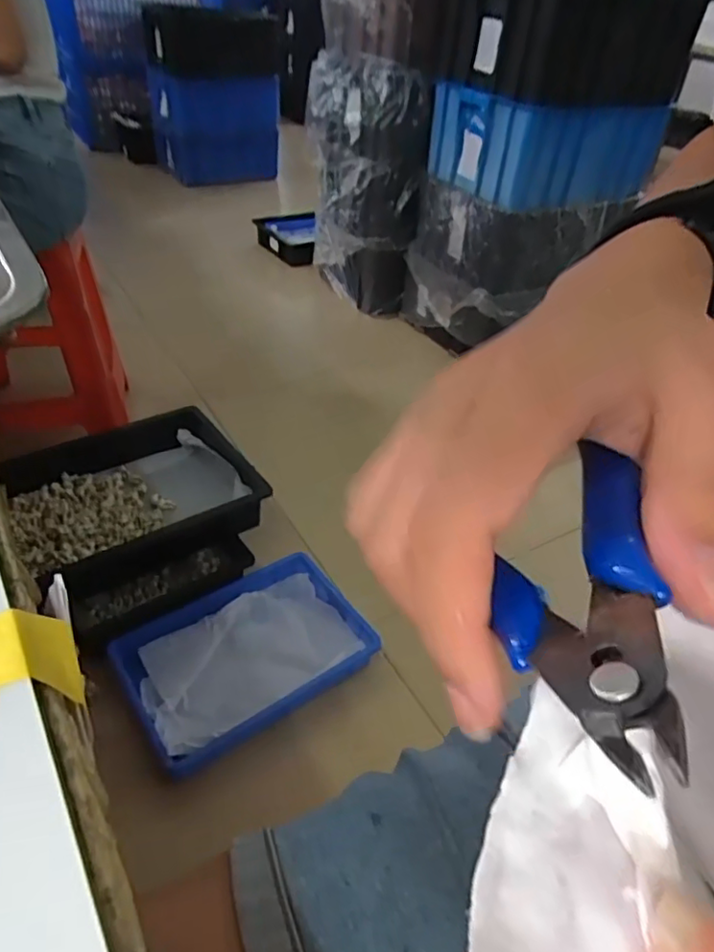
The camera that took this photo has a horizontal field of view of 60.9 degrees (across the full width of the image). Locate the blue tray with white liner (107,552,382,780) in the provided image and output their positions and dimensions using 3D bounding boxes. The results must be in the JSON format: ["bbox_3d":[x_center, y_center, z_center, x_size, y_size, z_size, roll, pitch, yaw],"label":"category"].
[{"bbox_3d":[-0.170,0.282,0.965,0.366,0.071,0.242,-23,48,-31],"label":"blue tray with white liner"}]

